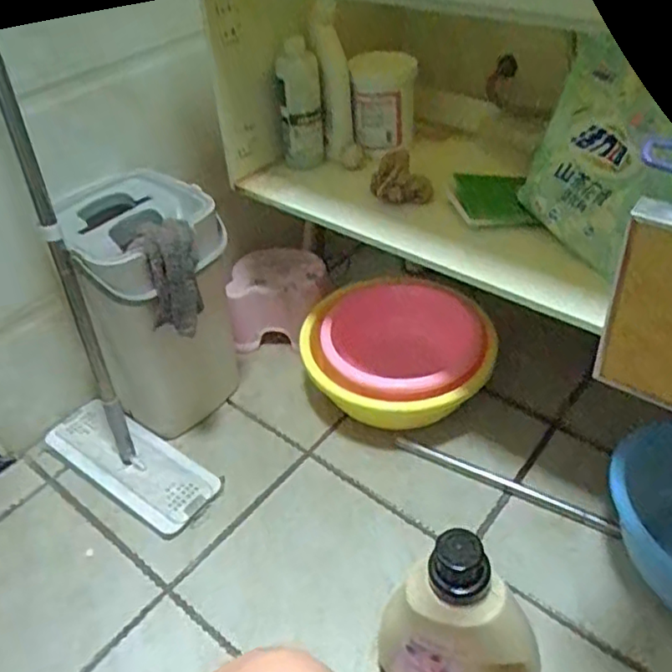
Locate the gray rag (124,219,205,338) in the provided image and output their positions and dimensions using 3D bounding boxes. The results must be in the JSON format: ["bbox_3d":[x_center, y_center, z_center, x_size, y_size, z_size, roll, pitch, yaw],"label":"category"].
[{"bbox_3d":[-0.238,-0.076,0.889,0.088,0.166,0.069,-9,22,-6],"label":"gray rag"}]

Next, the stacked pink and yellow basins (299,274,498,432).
[{"bbox_3d":[0.100,0.031,1.105,0.307,0.179,0.295,-10,43,-8],"label":"stacked pink and yellow basins"}]

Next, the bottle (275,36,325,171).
[{"bbox_3d":[-0.054,-0.344,0.950,0.065,0.181,0.051,-4,42,0],"label":"bottle"}]

